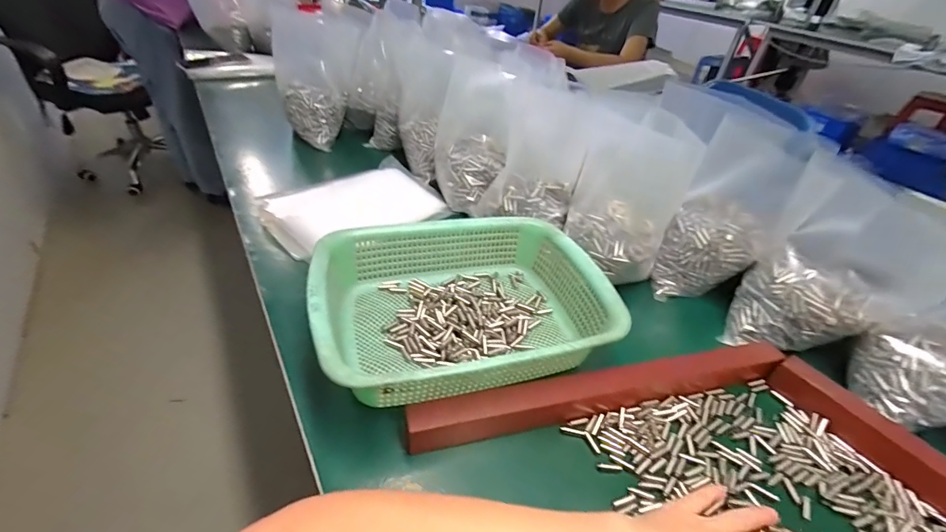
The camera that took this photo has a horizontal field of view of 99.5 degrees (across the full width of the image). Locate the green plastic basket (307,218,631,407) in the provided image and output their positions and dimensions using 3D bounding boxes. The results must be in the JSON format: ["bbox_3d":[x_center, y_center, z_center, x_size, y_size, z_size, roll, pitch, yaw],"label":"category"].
[{"bbox_3d":[-0.009,0.038,0.434,0.295,0.083,0.220,-7,42,-15],"label":"green plastic basket"}]

